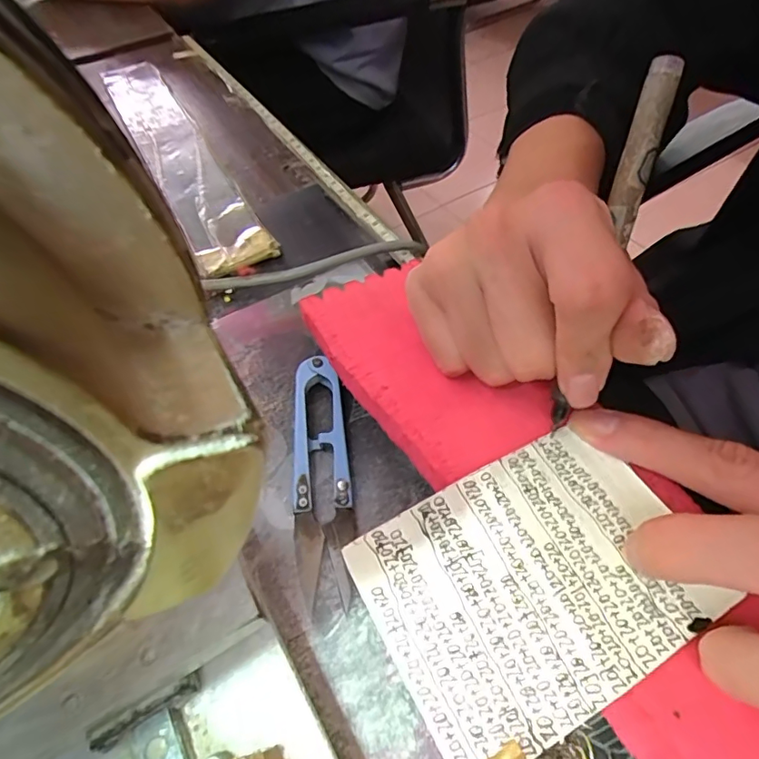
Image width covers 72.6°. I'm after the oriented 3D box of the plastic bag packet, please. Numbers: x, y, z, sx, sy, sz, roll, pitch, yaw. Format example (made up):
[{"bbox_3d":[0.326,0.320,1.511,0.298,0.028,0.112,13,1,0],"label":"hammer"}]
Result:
[{"bbox_3d":[-0.136,-0.152,0.343,0.042,0.009,0.260,-26,57,-15],"label":"plastic bag packet"}]

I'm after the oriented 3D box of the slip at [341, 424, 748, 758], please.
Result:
[{"bbox_3d":[0.048,0.058,0.156,0.100,0.015,0.069,-27,58,-16],"label":"slip"}]

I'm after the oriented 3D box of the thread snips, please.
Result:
[{"bbox_3d":[-0.024,0.035,0.205,0.023,0.010,0.100,-9,55,-3],"label":"thread snips"}]

